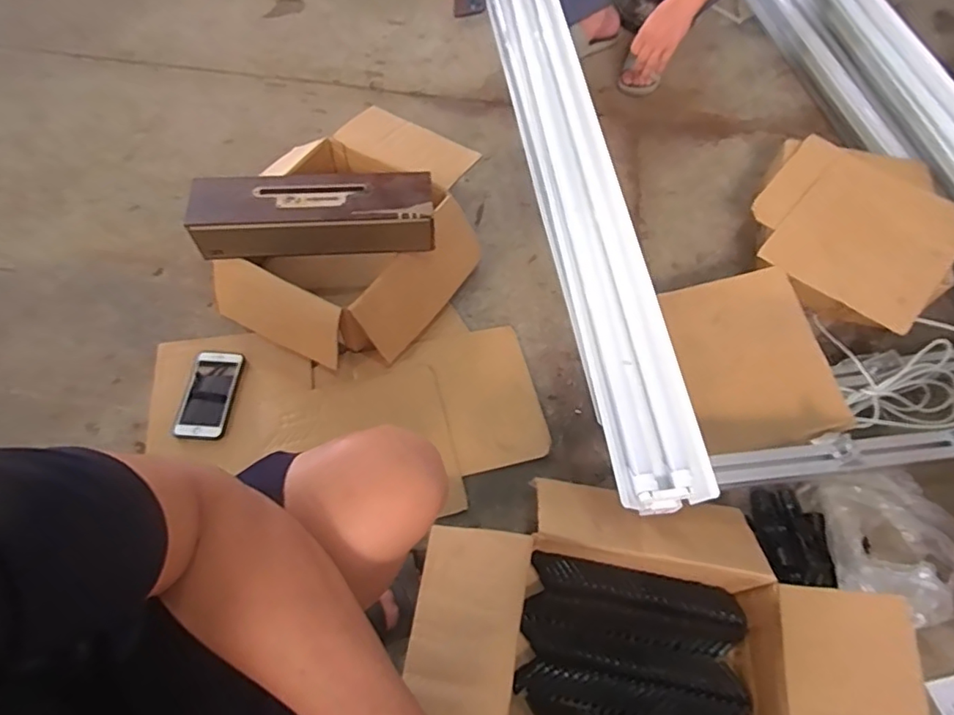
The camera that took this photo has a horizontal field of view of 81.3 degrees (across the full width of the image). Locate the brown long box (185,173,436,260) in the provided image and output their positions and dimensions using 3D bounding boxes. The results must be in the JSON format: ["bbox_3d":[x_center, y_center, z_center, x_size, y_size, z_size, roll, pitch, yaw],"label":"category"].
[{"bbox_3d":[-0.262,-0.231,0.908,0.382,0.078,0.118,0,60,-2],"label":"brown long box"}]

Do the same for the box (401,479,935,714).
[{"bbox_3d":[0.202,0.354,0.699,0.542,0.195,0.353,13,60,5],"label":"box"}]

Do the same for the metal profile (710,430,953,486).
[{"bbox_3d":[0.648,0.124,0.794,0.659,0.043,0.056,-7,60,-6],"label":"metal profile"}]

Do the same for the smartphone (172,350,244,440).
[{"bbox_3d":[-0.451,0.061,0.942,0.084,0.012,0.151,4,60,0],"label":"smartphone"}]

